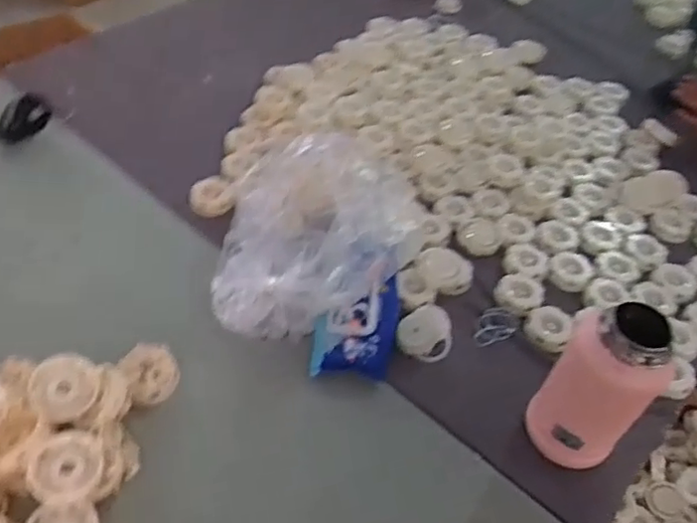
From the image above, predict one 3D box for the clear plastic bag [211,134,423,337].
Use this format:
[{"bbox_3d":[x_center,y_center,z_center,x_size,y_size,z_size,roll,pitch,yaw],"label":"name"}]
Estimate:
[{"bbox_3d":[-0.033,-0.058,0.870,0.260,0.097,0.330,10,48,1],"label":"clear plastic bag"}]

